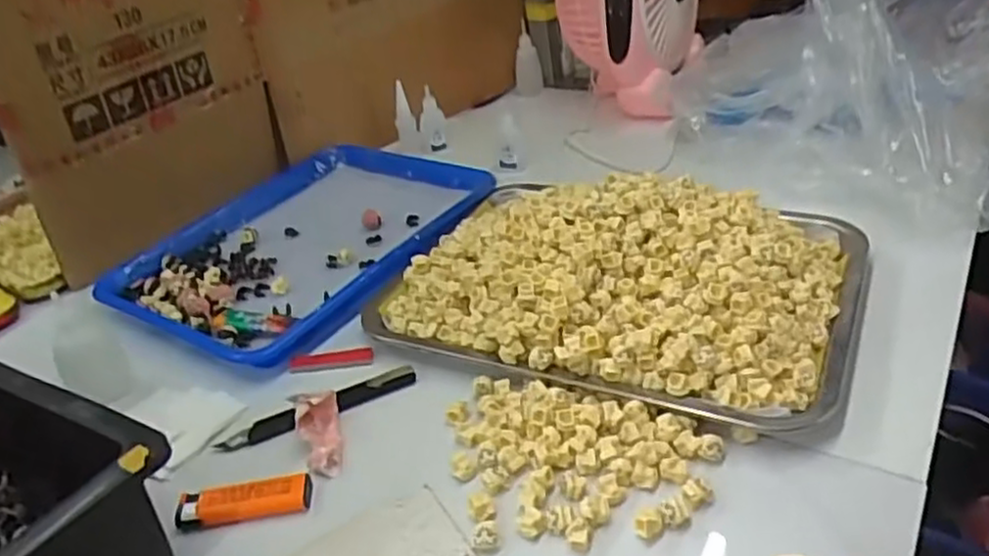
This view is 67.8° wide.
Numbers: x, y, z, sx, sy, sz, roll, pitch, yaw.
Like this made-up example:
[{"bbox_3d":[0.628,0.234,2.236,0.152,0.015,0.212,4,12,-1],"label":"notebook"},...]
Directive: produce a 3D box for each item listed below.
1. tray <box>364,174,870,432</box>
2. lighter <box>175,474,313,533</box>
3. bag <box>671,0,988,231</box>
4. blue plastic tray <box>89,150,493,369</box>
[{"bbox_3d":[0.092,-0.017,0.567,0.341,0.078,0.239,10,37,25],"label":"tray"},{"bbox_3d":[-0.154,0.138,0.455,0.080,0.009,0.025,-10,33,-4],"label":"lighter"},{"bbox_3d":[0.371,-0.218,0.696,0.282,0.211,0.325,-21,35,-20],"label":"bag"},{"bbox_3d":[-0.184,-0.043,0.716,0.269,0.022,0.321,15,39,30],"label":"blue plastic tray"}]

